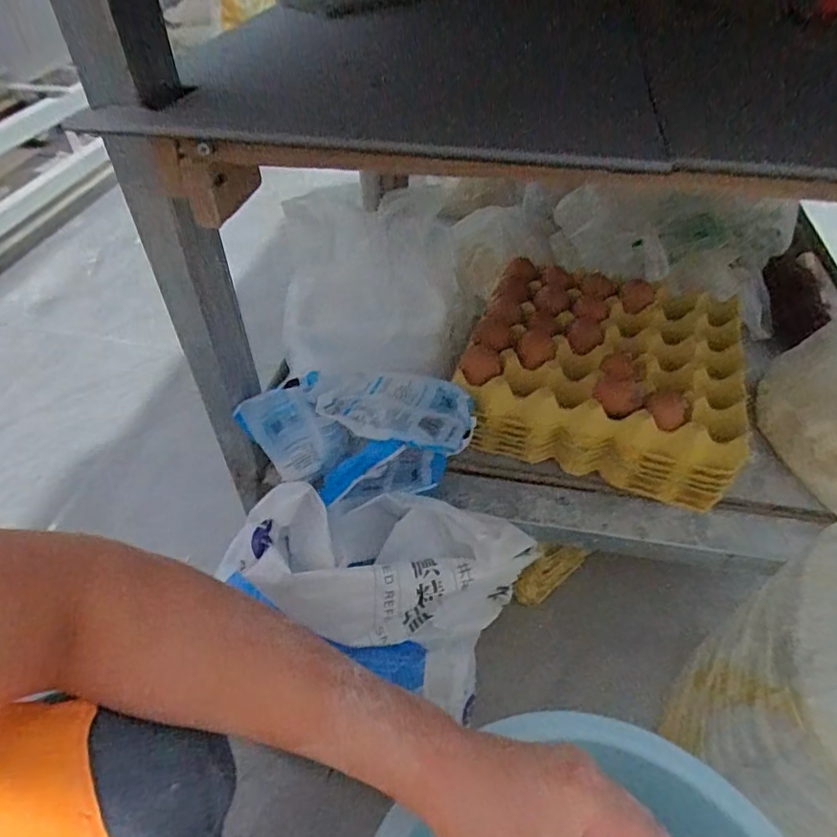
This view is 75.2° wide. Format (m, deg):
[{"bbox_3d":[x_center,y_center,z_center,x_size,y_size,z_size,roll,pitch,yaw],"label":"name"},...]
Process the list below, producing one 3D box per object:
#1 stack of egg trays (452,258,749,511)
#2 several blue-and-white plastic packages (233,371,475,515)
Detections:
[{"bbox_3d":[0.215,-0.066,0.650,0.292,0.084,0.283,15,49,14],"label":"stack of egg trays"},{"bbox_3d":[-0.063,0.022,0.575,0.228,0.101,0.113,-6,47,-6],"label":"several blue-and-white plastic packages"}]

